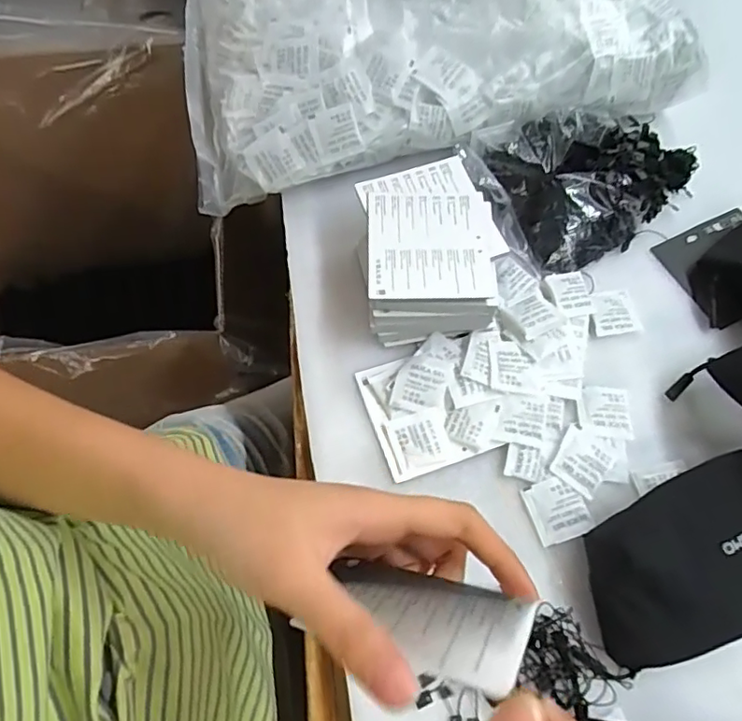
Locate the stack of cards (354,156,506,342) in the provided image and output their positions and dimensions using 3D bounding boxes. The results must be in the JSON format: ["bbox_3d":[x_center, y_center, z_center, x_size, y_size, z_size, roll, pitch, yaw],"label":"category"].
[{"bbox_3d":[0.044,-0.091,0.446,0.109,0.041,0.139,-8,66,-3],"label":"stack of cards"}]

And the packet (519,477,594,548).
[{"bbox_3d":[0.130,0.104,0.392,0.038,0.004,0.041,-18,67,-8],"label":"packet"}]

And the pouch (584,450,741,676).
[{"bbox_3d":[0.225,0.118,0.355,0.190,0.055,0.099,-20,68,-9],"label":"pouch"}]

